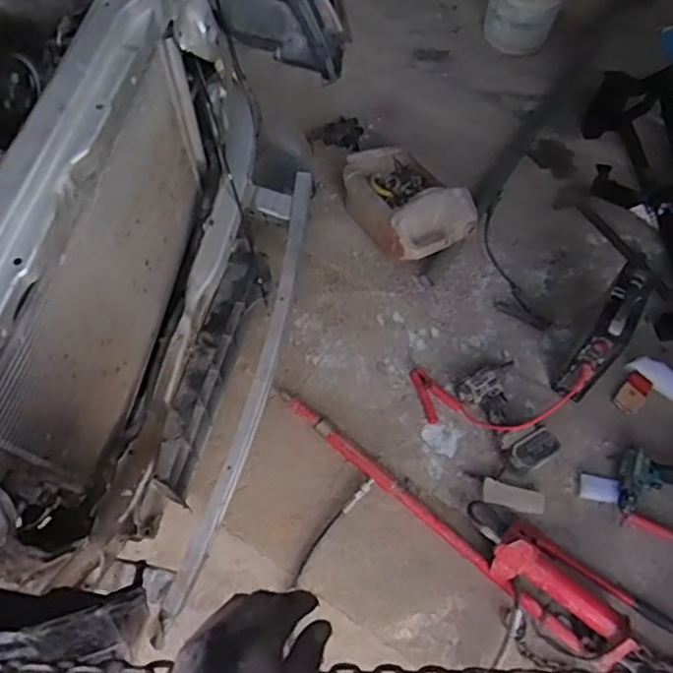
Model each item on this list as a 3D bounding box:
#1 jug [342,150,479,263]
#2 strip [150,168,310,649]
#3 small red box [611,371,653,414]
[{"bbox_3d":[0.174,-0.364,1.679,0.245,0.190,0.395,-29,67,-18],"label":"jug"},{"bbox_3d":[-0.153,0.066,1.197,0.067,0.063,0.898,12,61,4],"label":"strip"},{"bbox_3d":[0.724,0.137,1.540,0.061,0.016,0.108,40,66,17],"label":"small red box"}]

